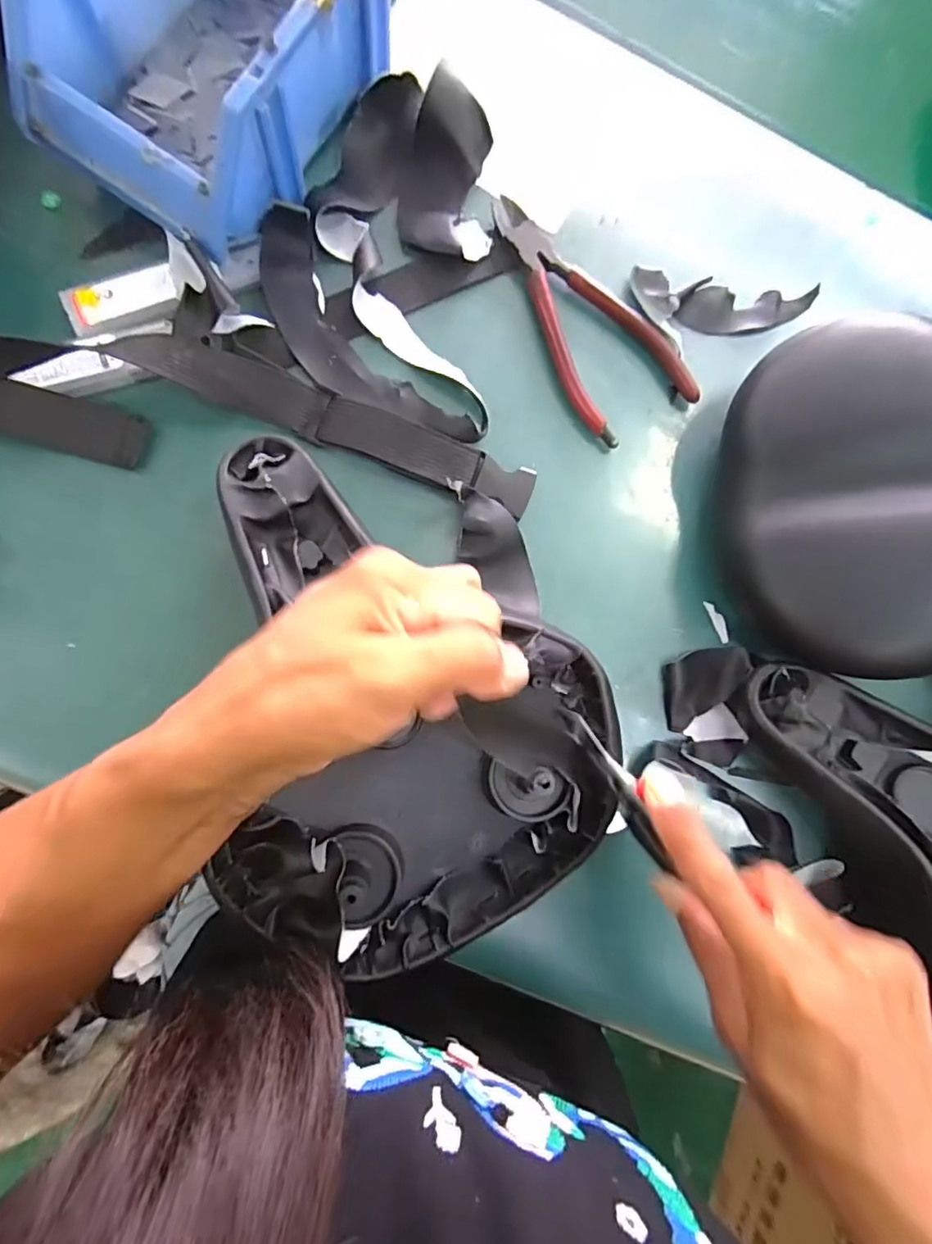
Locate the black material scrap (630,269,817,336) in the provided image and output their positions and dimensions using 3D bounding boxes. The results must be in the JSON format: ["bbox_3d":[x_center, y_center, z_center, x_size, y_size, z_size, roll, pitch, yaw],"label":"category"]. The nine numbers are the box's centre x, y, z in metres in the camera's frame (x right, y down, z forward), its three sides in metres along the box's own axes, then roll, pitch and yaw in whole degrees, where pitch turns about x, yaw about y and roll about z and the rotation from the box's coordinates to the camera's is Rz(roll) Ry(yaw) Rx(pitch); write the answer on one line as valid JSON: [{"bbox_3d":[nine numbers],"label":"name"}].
[{"bbox_3d":[0.156,-0.191,0.345,0.115,0.012,0.033,5,85,-7],"label":"black material scrap"}]

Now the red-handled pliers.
[{"bbox_3d":[0.072,-0.183,0.337,0.073,0.011,0.151,-28,89,-9],"label":"red-handled pliers"}]

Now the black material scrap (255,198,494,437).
[{"bbox_3d":[-0.055,-0.155,0.314,0.068,0.015,0.153,-39,91,-9],"label":"black material scrap"}]

